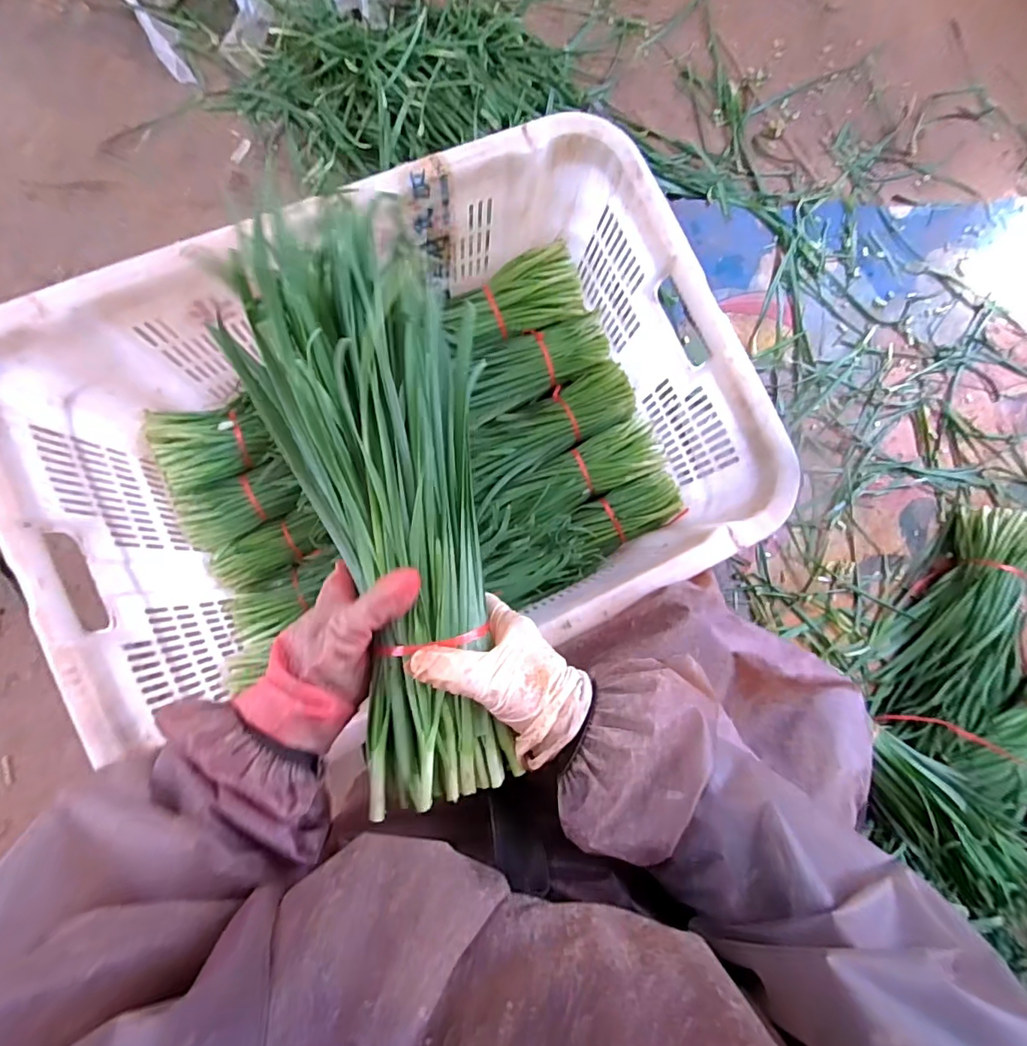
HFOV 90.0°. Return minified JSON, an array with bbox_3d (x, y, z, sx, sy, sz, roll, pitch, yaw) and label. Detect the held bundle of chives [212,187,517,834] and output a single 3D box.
[{"bbox_3d":[-0.079,-0.016,0.332,0.144,0.056,0.373,-12,86,-9],"label":"held bundle of chives"}]

